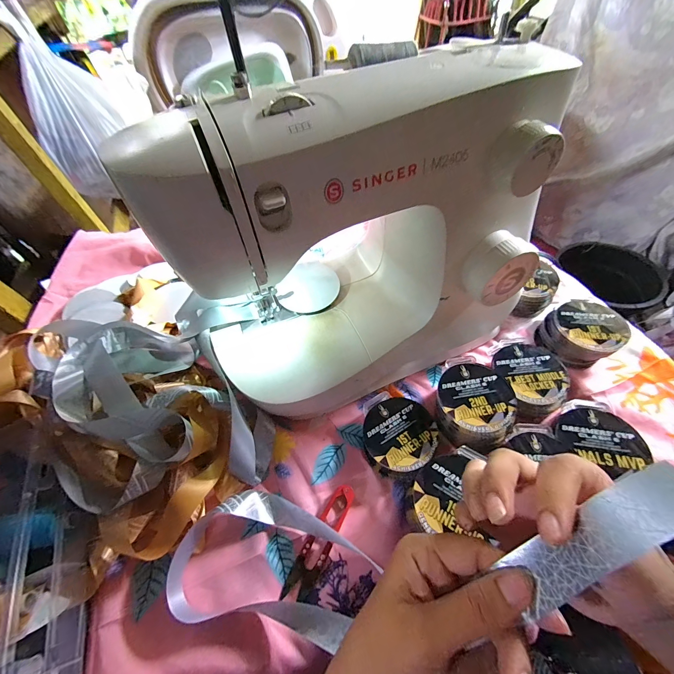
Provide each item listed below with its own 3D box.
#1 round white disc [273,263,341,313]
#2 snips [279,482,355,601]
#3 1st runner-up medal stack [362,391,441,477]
[{"bbox_3d":[-0.031,-0.057,0.358,0.062,0.004,0.069,36,73,13],"label":"round white disc"},{"bbox_3d":[-0.014,0.184,0.283,0.021,0.006,0.099,26,61,20],"label":"snips"},{"bbox_3d":[0.067,0.100,0.326,0.076,0.020,0.080,1,56,5],"label":"1st runner-up medal stack"}]

